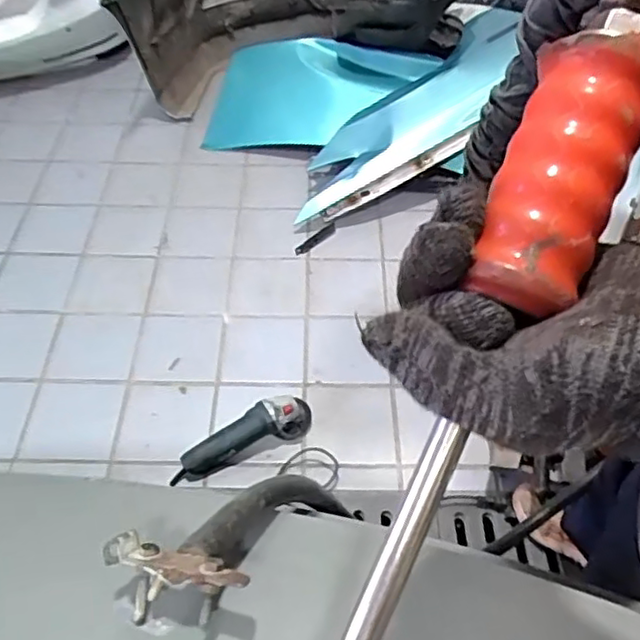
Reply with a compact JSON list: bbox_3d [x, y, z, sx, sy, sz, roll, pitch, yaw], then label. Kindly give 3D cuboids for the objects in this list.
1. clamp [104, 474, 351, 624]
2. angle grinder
[{"bbox_3d":[-0.052,0.137,0.404,0.075,0.058,0.151,36,21,25],"label":"clamp"},{"bbox_3d":[-0.172,0.253,1.415,0.334,0.090,0.091,-22,54,-18],"label":"angle grinder"}]

